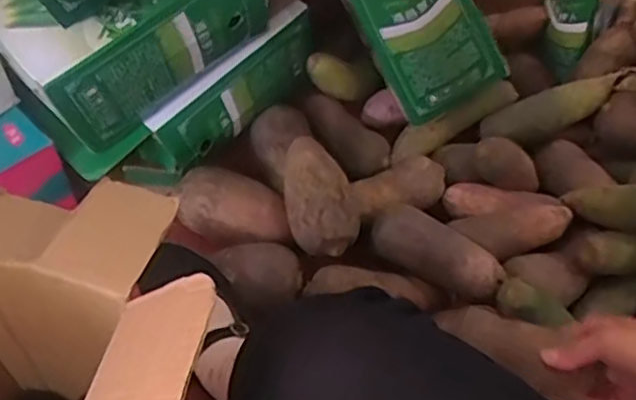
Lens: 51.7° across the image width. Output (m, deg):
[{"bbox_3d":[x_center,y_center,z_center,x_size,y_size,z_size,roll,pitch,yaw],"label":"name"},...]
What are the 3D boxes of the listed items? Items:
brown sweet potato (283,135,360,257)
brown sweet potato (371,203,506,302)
[{"bbox_3d":[-0.001,-0.007,0.785,0.080,0.065,0.157,-10,57,-12],"label":"brown sweet potato"},{"bbox_3d":[0.140,0.056,0.765,0.159,0.058,0.073,31,58,16],"label":"brown sweet potato"}]

